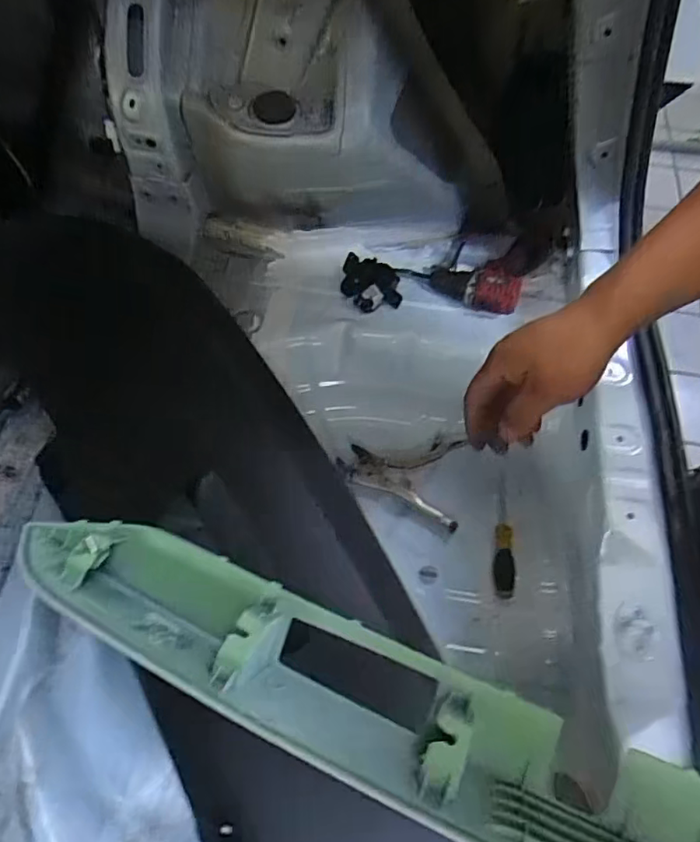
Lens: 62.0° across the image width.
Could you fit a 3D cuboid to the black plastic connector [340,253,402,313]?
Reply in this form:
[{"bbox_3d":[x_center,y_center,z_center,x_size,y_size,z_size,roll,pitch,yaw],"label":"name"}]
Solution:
[{"bbox_3d":[0.031,-0.225,0.944,0.092,0.034,0.105,-3,63,-4],"label":"black plastic connector"}]

